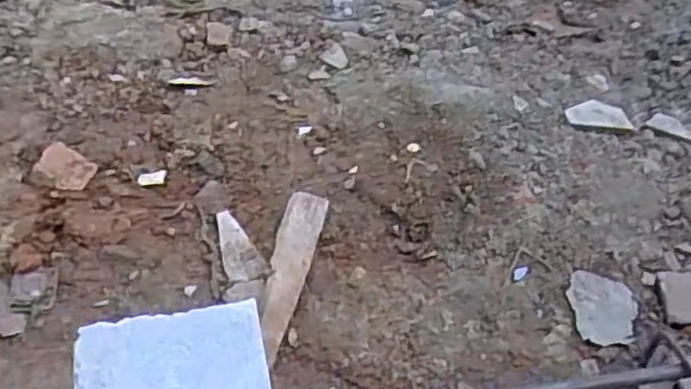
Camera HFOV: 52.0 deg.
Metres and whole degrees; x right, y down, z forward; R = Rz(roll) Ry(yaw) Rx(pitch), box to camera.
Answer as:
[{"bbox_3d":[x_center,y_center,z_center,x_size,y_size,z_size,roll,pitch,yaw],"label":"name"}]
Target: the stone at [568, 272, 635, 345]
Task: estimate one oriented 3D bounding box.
[{"bbox_3d":[0.235,0.106,0.651,0.060,0.007,0.072,17,53,9],"label":"stone"}]

